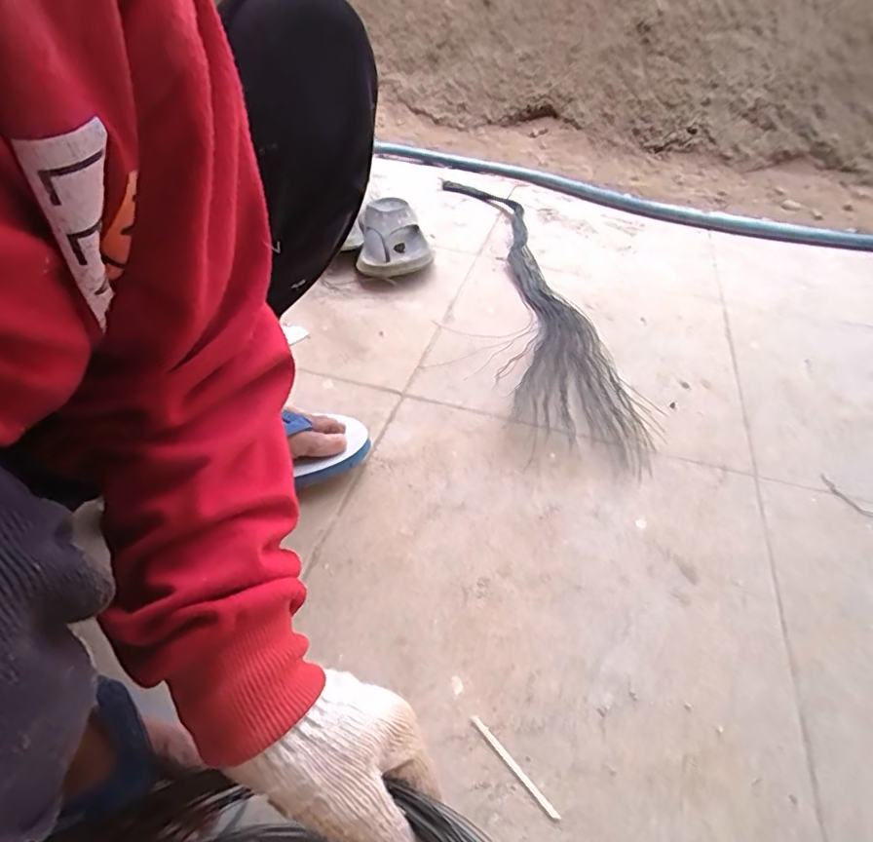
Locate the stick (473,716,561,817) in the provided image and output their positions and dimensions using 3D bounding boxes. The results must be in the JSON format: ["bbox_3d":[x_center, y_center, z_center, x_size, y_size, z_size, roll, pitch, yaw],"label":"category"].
[{"bbox_3d":[0.052,0.233,0.379,0.005,0.004,0.078,-29,52,-31],"label":"stick"}]

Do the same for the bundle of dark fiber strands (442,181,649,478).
[{"bbox_3d":[0.116,-0.232,0.886,0.164,0.036,0.843,-4,44,-9],"label":"bundle of dark fiber strands"}]

